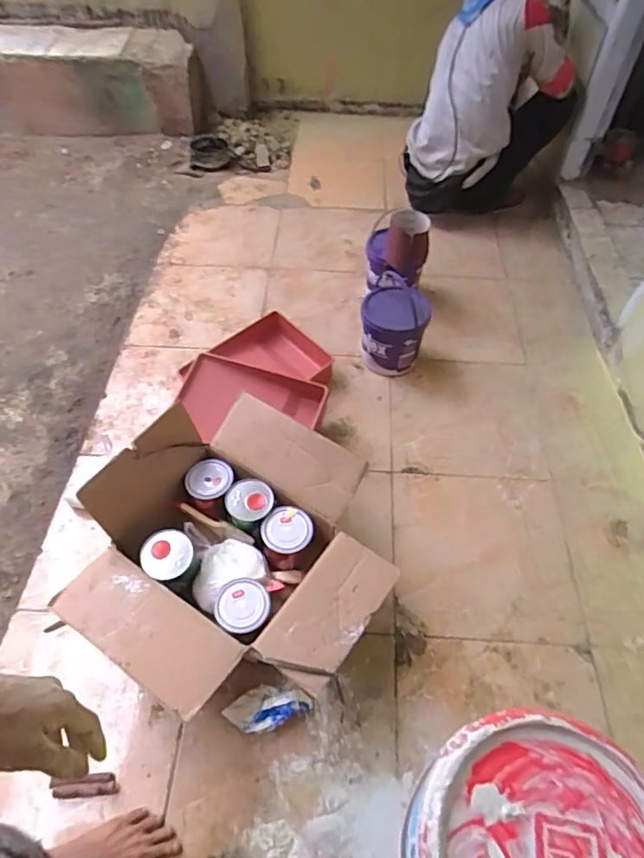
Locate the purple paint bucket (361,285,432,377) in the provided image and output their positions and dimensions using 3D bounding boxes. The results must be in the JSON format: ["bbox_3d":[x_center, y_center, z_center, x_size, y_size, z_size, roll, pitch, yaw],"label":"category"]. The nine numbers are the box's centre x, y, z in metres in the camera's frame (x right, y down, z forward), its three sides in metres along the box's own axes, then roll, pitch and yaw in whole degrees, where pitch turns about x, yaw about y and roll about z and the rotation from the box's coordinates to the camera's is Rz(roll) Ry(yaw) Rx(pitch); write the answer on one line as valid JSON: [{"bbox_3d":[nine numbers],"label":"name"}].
[{"bbox_3d":[0.204,-0.289,1.553,0.178,0.205,0.195,0,54,0],"label":"purple paint bucket"}]

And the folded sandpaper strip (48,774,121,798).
[{"bbox_3d":[-0.416,0.629,0.954,0.112,0.020,0.031,-7,54,-4],"label":"folded sandpaper strip"}]

